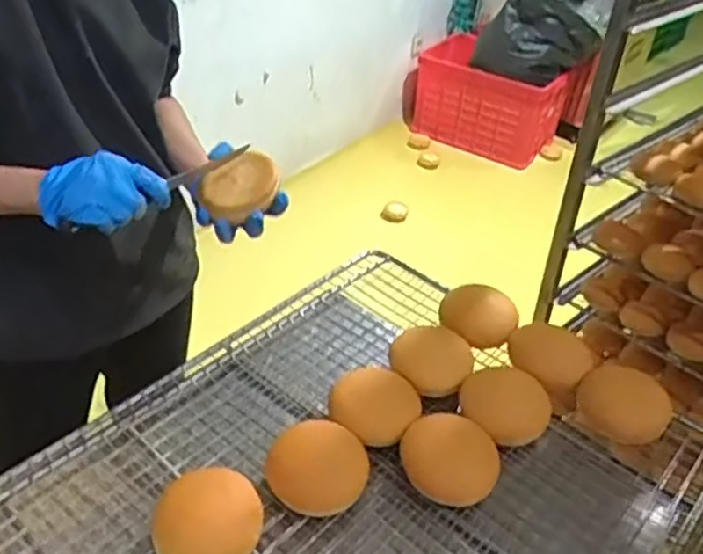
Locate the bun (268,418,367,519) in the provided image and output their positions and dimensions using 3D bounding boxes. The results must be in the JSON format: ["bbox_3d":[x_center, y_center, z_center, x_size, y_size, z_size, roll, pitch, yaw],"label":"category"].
[{"bbox_3d":[-0.032,0.194,0.676,0.091,0.064,0.091,3,36,-2],"label":"bun"}]

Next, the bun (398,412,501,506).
[{"bbox_3d":[0.101,0.187,0.697,0.097,0.051,0.085,14,38,13],"label":"bun"}]

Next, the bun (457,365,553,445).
[{"bbox_3d":[0.174,0.139,0.757,0.092,0.045,0.075,28,43,29],"label":"bun"}]

